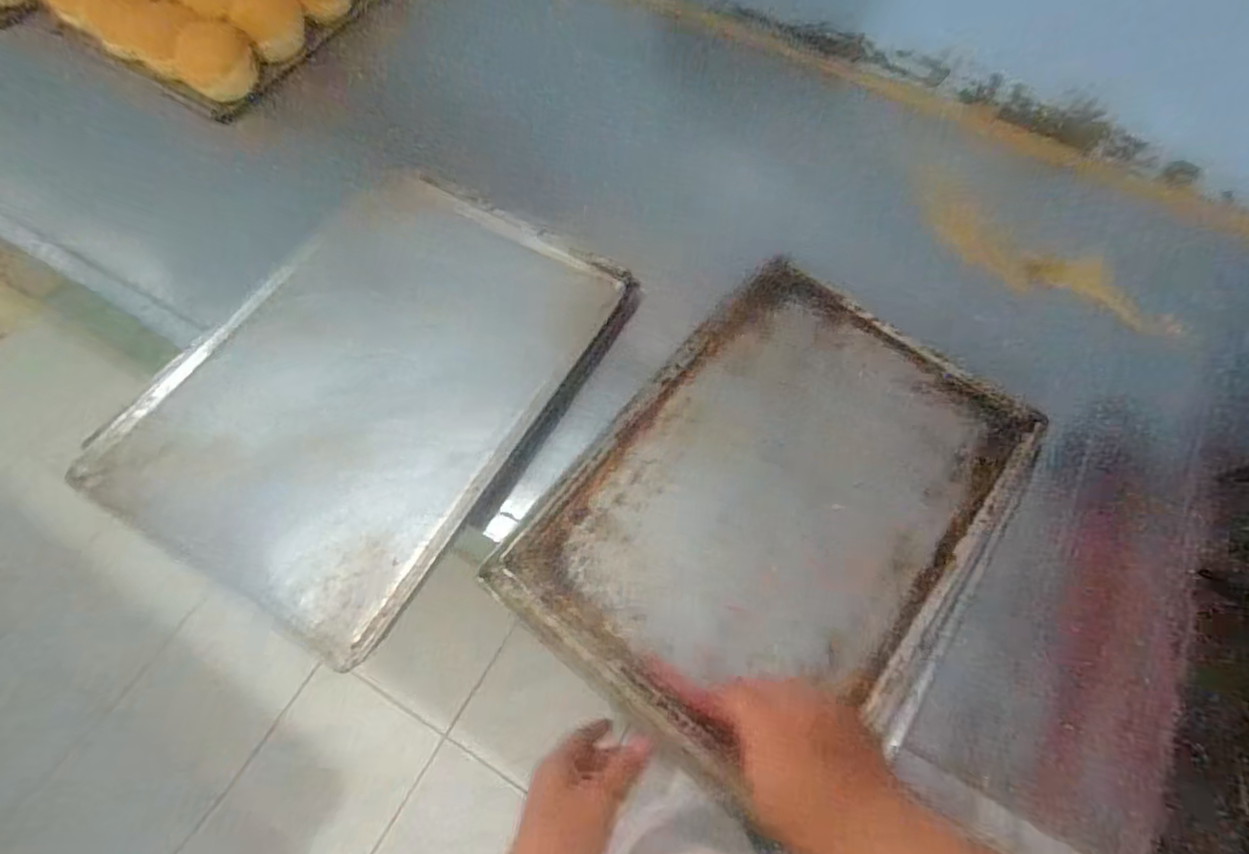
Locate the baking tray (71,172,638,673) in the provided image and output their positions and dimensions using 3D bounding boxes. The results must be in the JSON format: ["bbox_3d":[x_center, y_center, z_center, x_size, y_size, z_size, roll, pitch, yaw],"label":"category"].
[{"bbox_3d":[-0.244,-0.055,0.624,0.335,0.031,0.457,30,71,11],"label":"baking tray"}]

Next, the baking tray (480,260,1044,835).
[{"bbox_3d":[0.150,0.068,0.585,0.335,0.024,0.464,38,72,14],"label":"baking tray"}]

